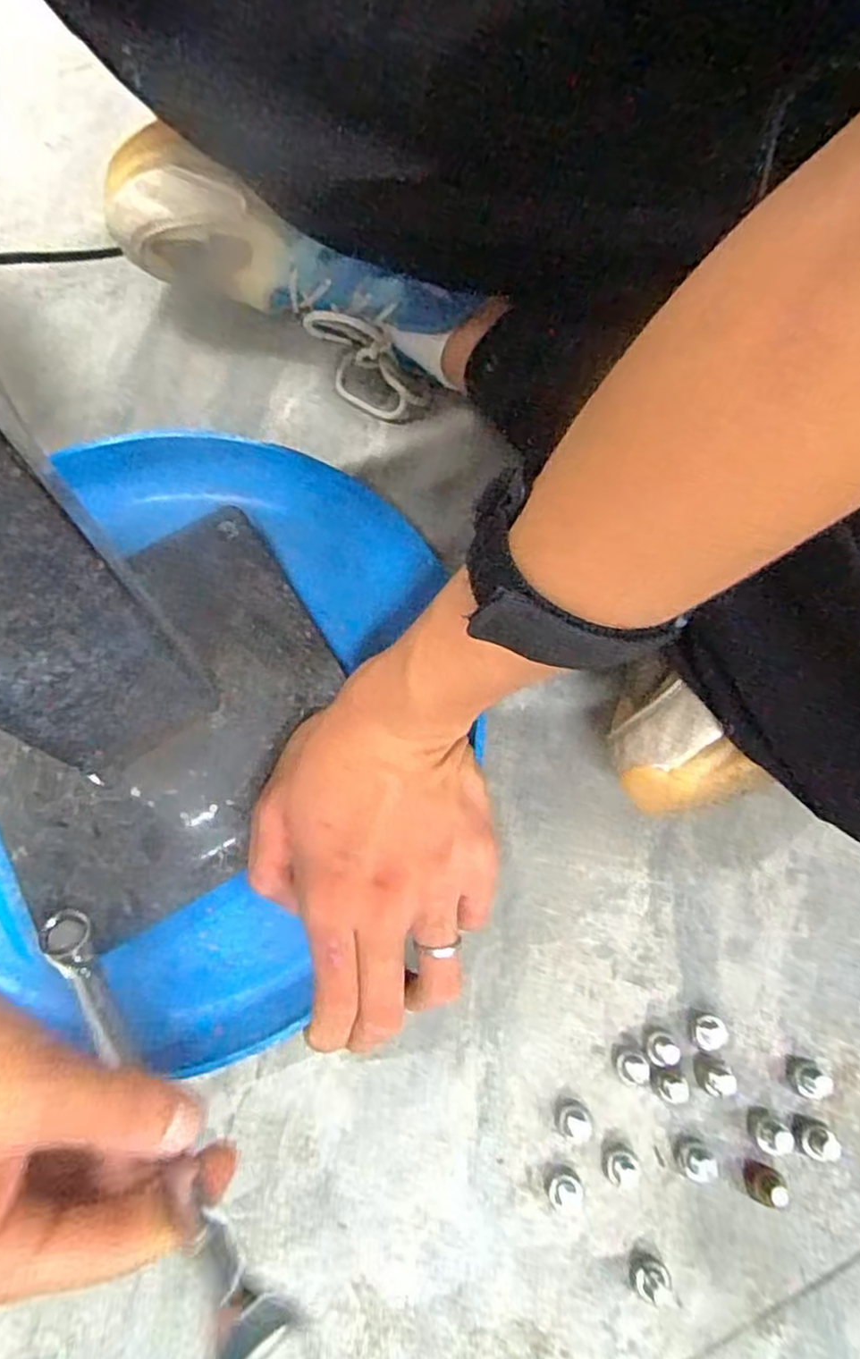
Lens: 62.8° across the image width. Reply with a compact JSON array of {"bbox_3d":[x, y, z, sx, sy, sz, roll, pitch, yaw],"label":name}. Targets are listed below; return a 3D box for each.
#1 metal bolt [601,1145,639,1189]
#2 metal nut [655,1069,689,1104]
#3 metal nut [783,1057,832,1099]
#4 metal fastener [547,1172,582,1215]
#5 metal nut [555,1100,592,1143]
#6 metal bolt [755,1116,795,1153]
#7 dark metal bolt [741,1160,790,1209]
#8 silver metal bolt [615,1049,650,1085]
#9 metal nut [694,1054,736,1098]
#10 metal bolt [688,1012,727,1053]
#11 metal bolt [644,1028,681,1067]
[{"bbox_3d":[0.078,0.199,0.288,0.013,0.009,0.014,12,73,2],"label":"metal bolt"},{"bbox_3d":[0.100,0.170,0.296,0.013,0.011,0.012,1,73,-2],"label":"metal nut"},{"bbox_3d":[0.160,0.169,0.299,0.013,0.014,0.014,17,73,3],"label":"metal nut"},{"bbox_3d":[0.055,0.209,0.287,0.014,0.004,0.014,1,73,-2],"label":"metal fastener"},{"bbox_3d":[0.060,0.184,0.293,0.014,0.008,0.013,1,73,-2],"label":"metal nut"},{"bbox_3d":[0.141,0.188,0.291,0.011,0.016,0.012,1,73,-2],"label":"metal bolt"},{"bbox_3d":[0.136,0.205,0.284,0.012,0.016,0.013,22,73,5],"label":"dark metal bolt"},{"bbox_3d":[0.086,0.165,0.300,0.013,0.008,0.012,1,73,-2],"label":"silver metal bolt"},{"bbox_3d":[0.120,0.168,0.298,0.013,0.012,0.014,20,73,4],"label":"metal nut"},{"bbox_3d":[0.121,0.153,0.306,0.015,0.008,0.014,1,73,-2],"label":"metal bolt"},{"bbox_3d":[0.099,0.157,0.299,0.013,0.013,0.014,1,73,-2],"label":"metal bolt"}]

